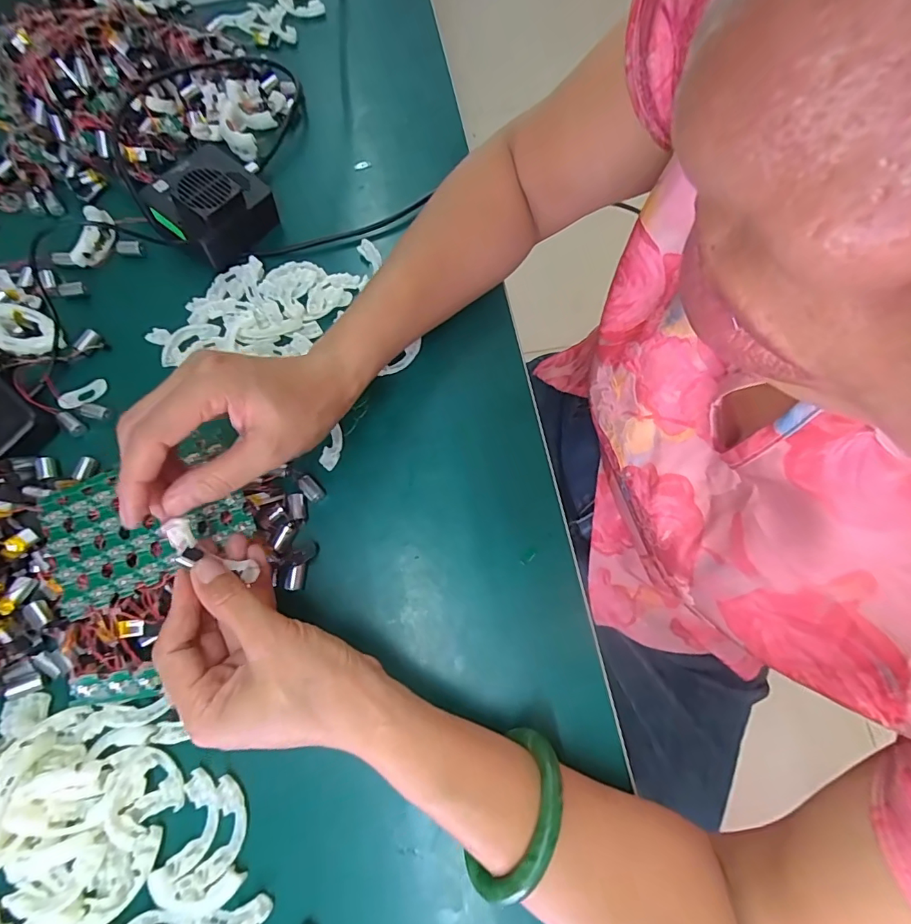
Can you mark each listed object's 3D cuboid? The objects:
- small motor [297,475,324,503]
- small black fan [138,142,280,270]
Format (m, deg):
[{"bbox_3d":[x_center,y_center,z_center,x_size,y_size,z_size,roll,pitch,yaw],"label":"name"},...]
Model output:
[{"bbox_3d":[-0.106,0.019,0.347,0.012,0.007,0.021,-42,77,-9],"label":"small motor"},{"bbox_3d":[-0.199,-0.210,0.386,0.075,0.049,0.086,39,79,11],"label":"small black fan"}]

